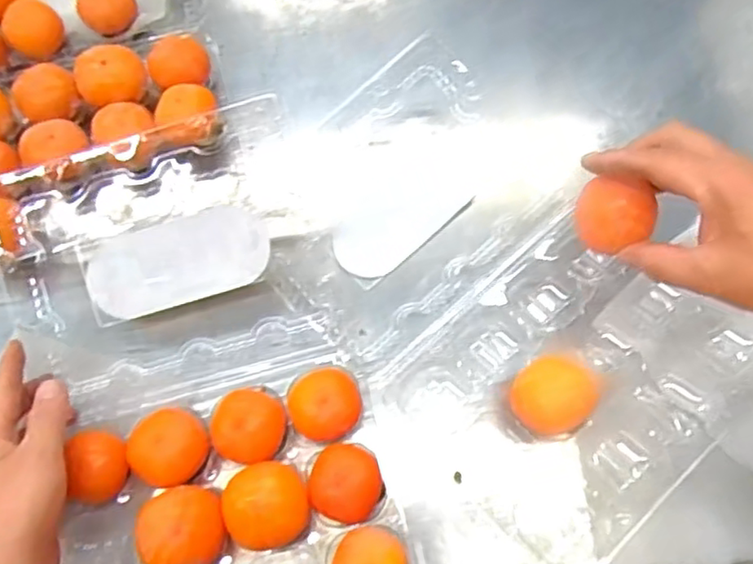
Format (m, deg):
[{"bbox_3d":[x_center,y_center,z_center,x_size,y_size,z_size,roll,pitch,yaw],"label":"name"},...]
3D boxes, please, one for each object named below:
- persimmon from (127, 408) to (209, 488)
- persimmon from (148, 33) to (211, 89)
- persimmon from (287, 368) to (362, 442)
[{"bbox_3d":[-0.143,0.115,0.437,0.048,0.043,0.050,20,70,6],"label":"persimmon"},{"bbox_3d":[-0.173,-0.191,0.554,0.050,0.047,0.050,0,72,-1],"label":"persimmon"},{"bbox_3d":[-0.037,0.089,0.455,0.051,0.041,0.050,-13,70,-6],"label":"persimmon"}]

